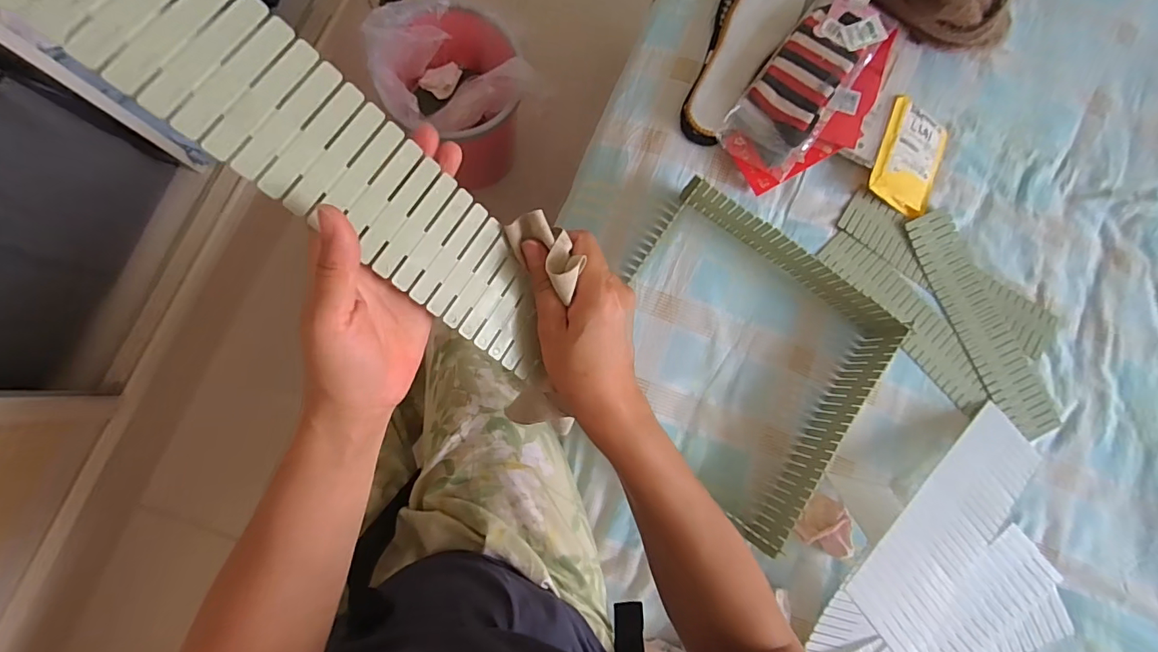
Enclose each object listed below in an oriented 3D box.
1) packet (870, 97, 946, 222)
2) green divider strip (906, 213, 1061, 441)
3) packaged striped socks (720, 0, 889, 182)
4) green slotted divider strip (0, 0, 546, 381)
[{"bbox_3d":[0.431,-0.219,0.637,0.102,0.019,0.130,22,87,-18],"label":"packet"},{"bbox_3d":[0.521,-0.002,0.630,0.076,0.010,0.307,-26,86,-7],"label":"green divider strip"},{"bbox_3d":[0.289,-0.304,0.601,0.111,0.030,0.242,38,91,6],"label":"packaged striped socks"},{"bbox_3d":[-0.117,-0.079,0.253,0.297,0.006,0.069,41,71,-33],"label":"green slotted divider strip"}]

